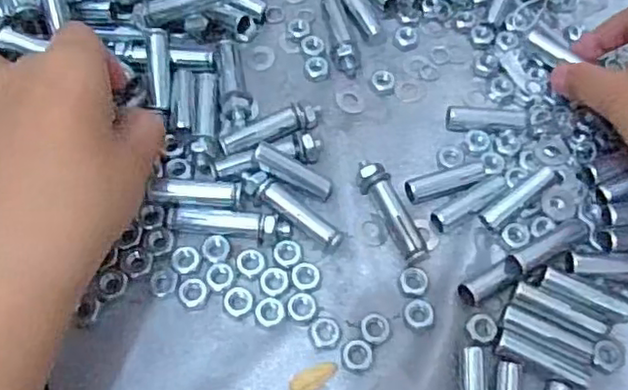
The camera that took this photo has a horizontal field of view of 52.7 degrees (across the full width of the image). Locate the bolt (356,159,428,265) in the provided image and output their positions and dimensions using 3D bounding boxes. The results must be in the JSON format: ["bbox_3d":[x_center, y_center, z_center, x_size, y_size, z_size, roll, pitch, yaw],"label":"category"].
[{"bbox_3d":[0.037,0.007,0.297,0.016,0.010,0.054,-24,66,-14],"label":"bolt"}]

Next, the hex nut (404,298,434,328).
[{"bbox_3d":[0.046,0.051,0.276,0.012,0.004,0.013,-31,68,-17],"label":"hex nut"}]

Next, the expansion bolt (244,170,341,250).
[{"bbox_3d":[-0.010,0.006,0.294,0.053,0.011,0.011,32,66,14],"label":"expansion bolt"}]

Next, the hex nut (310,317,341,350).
[{"bbox_3d":[0.005,0.059,0.271,0.013,0.004,0.014,9,63,2],"label":"hex nut"}]

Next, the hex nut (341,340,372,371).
[{"bbox_3d":[0.019,0.067,0.268,0.013,0.004,0.012,13,63,5],"label":"hex nut"}]

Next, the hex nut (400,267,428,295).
[{"bbox_3d":[0.045,0.038,0.283,0.012,0.005,0.012,-1,63,-2],"label":"hex nut"}]

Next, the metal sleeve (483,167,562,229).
[{"bbox_3d":[0.100,-0.001,0.302,0.047,0.007,0.010,-33,69,-18],"label":"metal sleeve"}]

